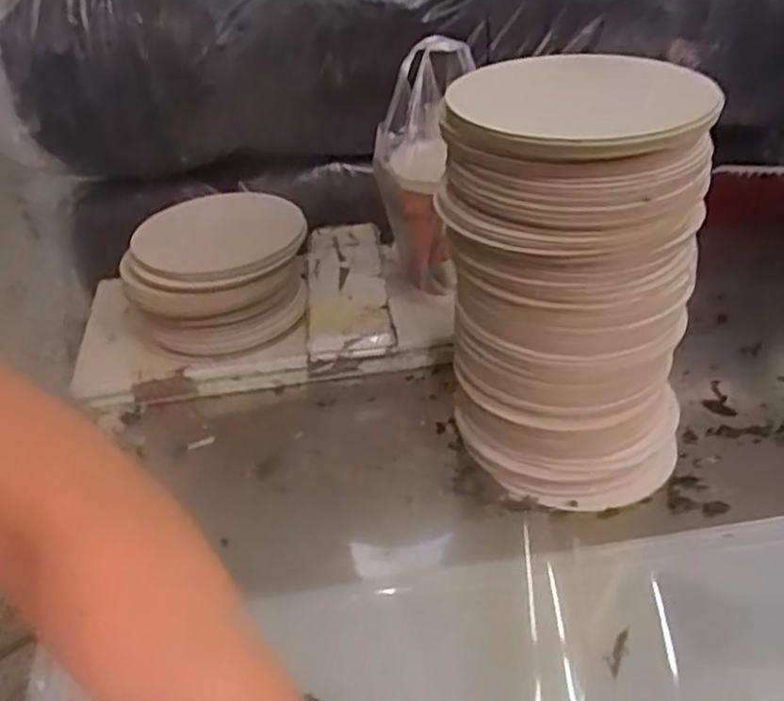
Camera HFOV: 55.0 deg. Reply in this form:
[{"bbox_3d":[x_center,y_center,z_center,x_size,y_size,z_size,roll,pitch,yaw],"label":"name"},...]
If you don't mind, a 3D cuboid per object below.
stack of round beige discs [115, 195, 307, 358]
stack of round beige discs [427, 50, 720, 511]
[{"bbox_3d":[-0.155,-0.070,0.664,0.157,0.071,0.142,-5,37,0],"label":"stack of round beige discs"},{"bbox_3d":[0.114,-0.040,0.482,0.149,0.261,0.133,7,39,15],"label":"stack of round beige discs"}]

